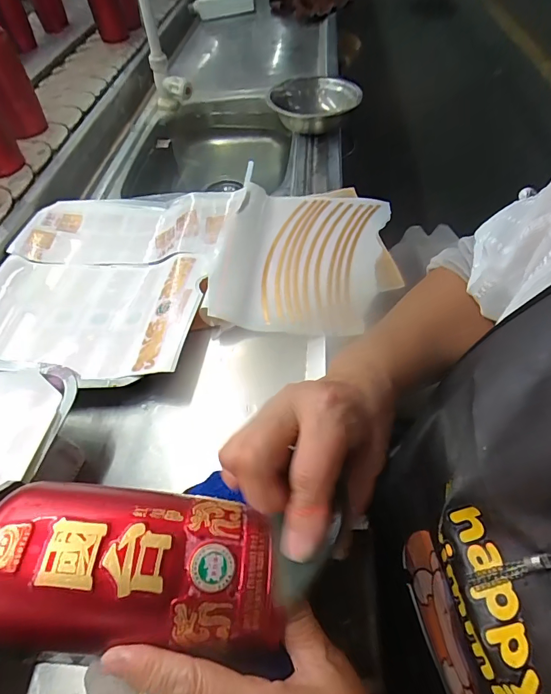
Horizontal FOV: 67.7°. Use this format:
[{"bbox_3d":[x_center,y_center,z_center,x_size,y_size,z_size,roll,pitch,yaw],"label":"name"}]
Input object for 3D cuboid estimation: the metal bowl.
[{"bbox_3d":[0.071,-0.447,0.759,0.159,0.051,0.159,-1,53,1],"label":"metal bowl"}]

